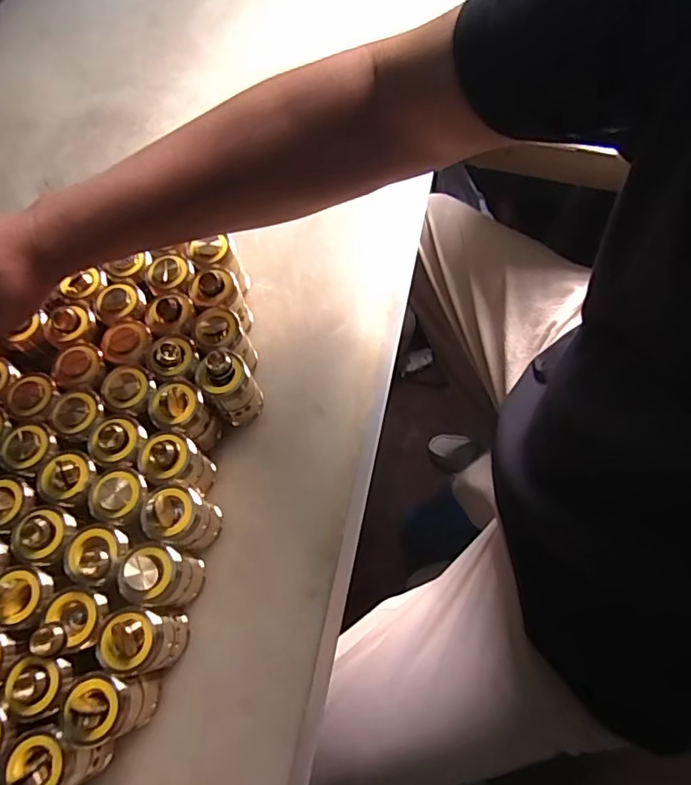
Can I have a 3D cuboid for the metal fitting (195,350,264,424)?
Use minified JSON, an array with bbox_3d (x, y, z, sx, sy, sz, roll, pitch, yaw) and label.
[{"bbox_3d":[-0.089,-0.003,0.410,0.038,0.070,0.034,-30,69,-10],"label":"metal fitting"}]

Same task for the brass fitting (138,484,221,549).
[{"bbox_3d":[-0.114,0.089,0.373,0.035,0.072,0.039,-27,68,-9],"label":"brass fitting"}]

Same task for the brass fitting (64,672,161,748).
[{"bbox_3d":[-0.145,0.195,0.329,0.031,0.072,0.036,-19,67,-5],"label":"brass fitting"}]

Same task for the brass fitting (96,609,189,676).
[{"bbox_3d":[-0.131,0.163,0.346,0.041,0.072,0.037,-15,67,-4],"label":"brass fitting"}]

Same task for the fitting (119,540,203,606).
[{"bbox_3d":[-0.125,0.125,0.361,0.042,0.073,0.037,14,67,9],"label":"fitting"}]

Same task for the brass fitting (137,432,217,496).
[{"bbox_3d":[-0.125,0.054,0.394,0.037,0.071,0.035,-1,67,2],"label":"brass fitting"}]

